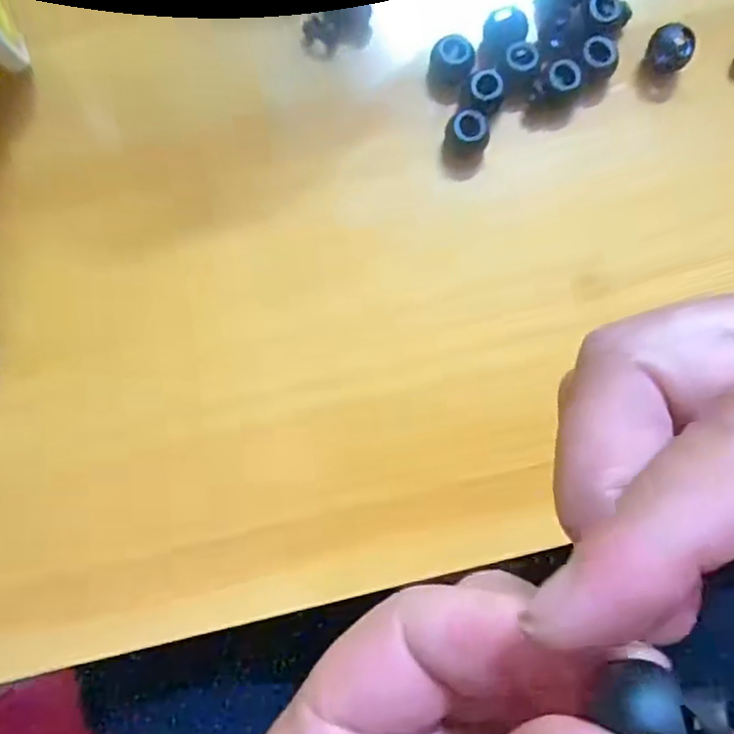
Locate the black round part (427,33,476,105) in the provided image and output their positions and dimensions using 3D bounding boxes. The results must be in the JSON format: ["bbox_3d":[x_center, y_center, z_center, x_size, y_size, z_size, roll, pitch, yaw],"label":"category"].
[{"bbox_3d":[0.030,-0.107,0.245,0.015,0.014,0.018,12,83,2],"label":"black round part"}]

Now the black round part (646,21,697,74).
[{"bbox_3d":[0.108,-0.114,0.243,0.014,0.010,0.013,0,82,0],"label":"black round part"}]

